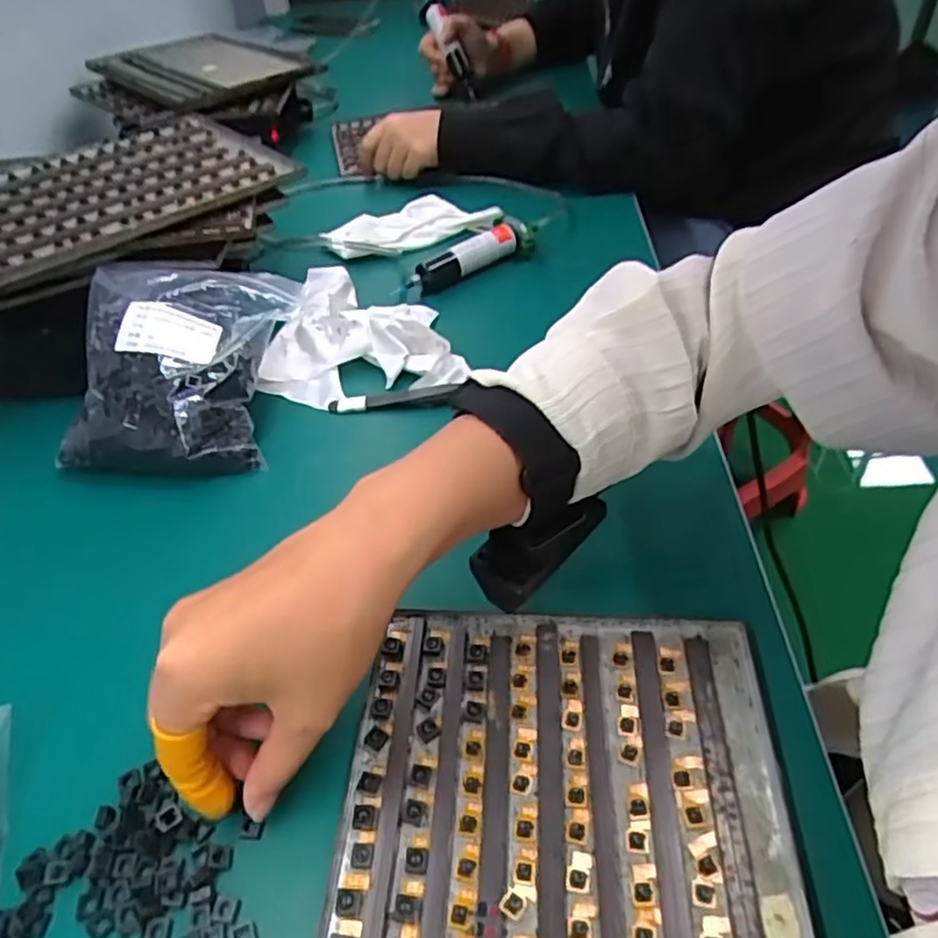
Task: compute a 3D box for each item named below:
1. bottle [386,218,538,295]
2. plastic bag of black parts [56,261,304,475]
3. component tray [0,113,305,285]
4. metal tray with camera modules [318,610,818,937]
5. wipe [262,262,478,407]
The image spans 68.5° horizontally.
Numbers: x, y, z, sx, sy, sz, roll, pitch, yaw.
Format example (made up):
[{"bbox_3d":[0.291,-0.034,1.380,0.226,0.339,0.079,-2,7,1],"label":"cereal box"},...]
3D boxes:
[{"bbox_3d":[0.003,-0.184,0.596,0.142,0.031,0.027,-31,50,-23],"label":"bottle"},{"bbox_3d":[-0.195,-0.074,0.467,0.126,0.079,0.146,1,45,6],"label":"plastic bag of black parts"},{"bbox_3d":[-0.283,-0.218,0.535,0.242,0.007,0.178,-36,55,-28],"label":"component tray"},{"bbox_3d":[0.036,0.164,0.262,0.179,0.006,0.246,1,45,6],"label":"metal tray with camera modules"},{"bbox_3d":[-0.077,-0.118,0.536,0.150,0.035,0.167,-1,44,4],"label":"wipe"}]

